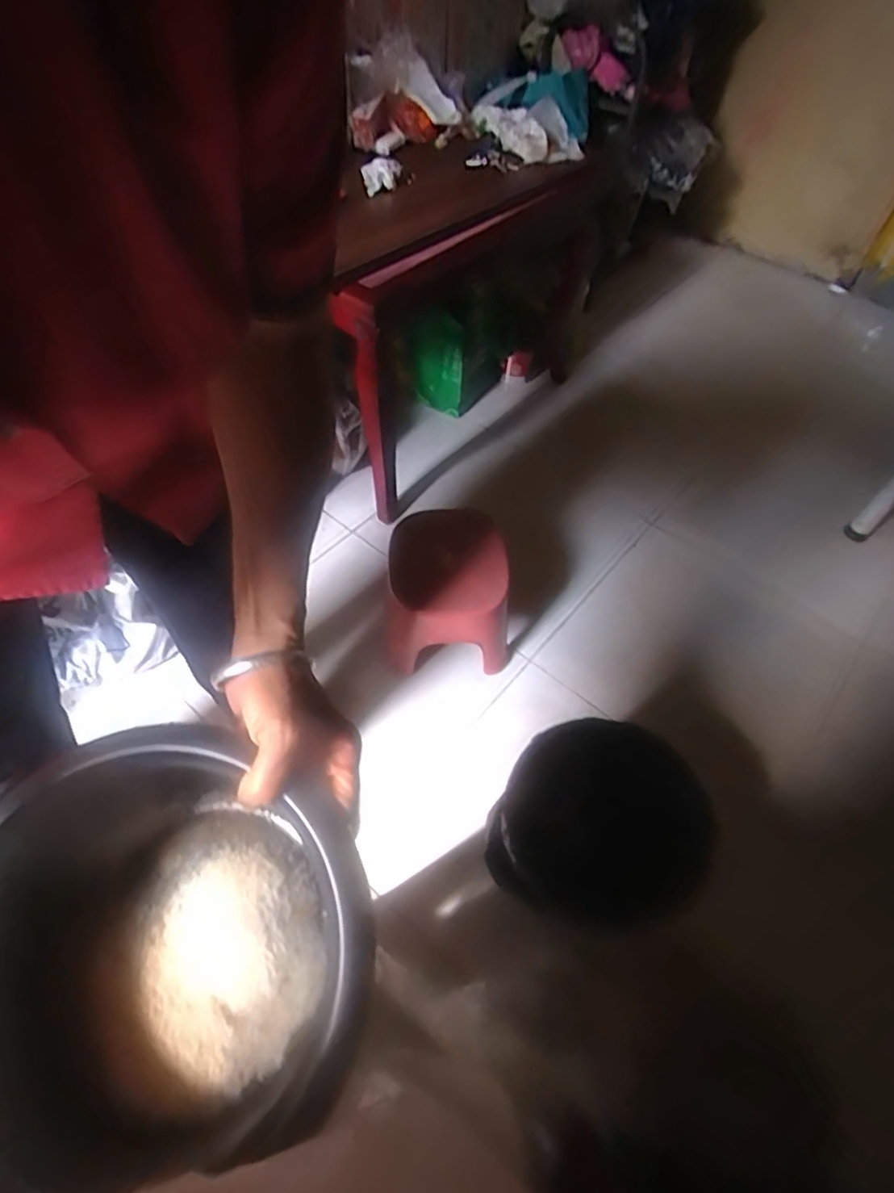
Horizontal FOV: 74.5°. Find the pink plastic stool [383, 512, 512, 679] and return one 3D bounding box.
[{"bbox_3d":[-0.001,0.003,1.096,0.227,0.239,0.240,-1,54,-3],"label":"pink plastic stool"}]

